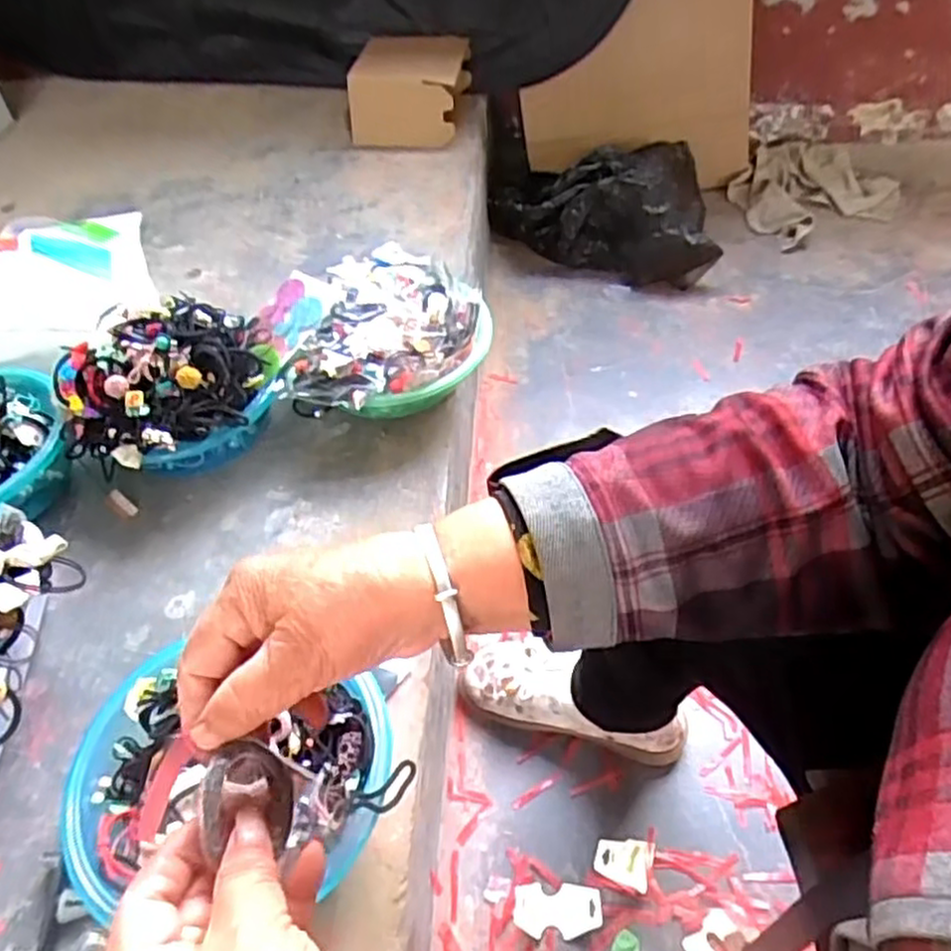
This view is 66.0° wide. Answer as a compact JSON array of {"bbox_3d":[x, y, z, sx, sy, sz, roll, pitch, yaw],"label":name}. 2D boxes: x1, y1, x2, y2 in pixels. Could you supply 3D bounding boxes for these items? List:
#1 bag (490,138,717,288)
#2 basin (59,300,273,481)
[{"bbox_3d":[0.239,-0.499,1.334,0.430,0.157,0.253,19,52,19],"label":"bag"},{"bbox_3d":[-0.320,-0.080,0.777,0.214,0.154,0.177,-32,54,-21],"label":"basin"}]

